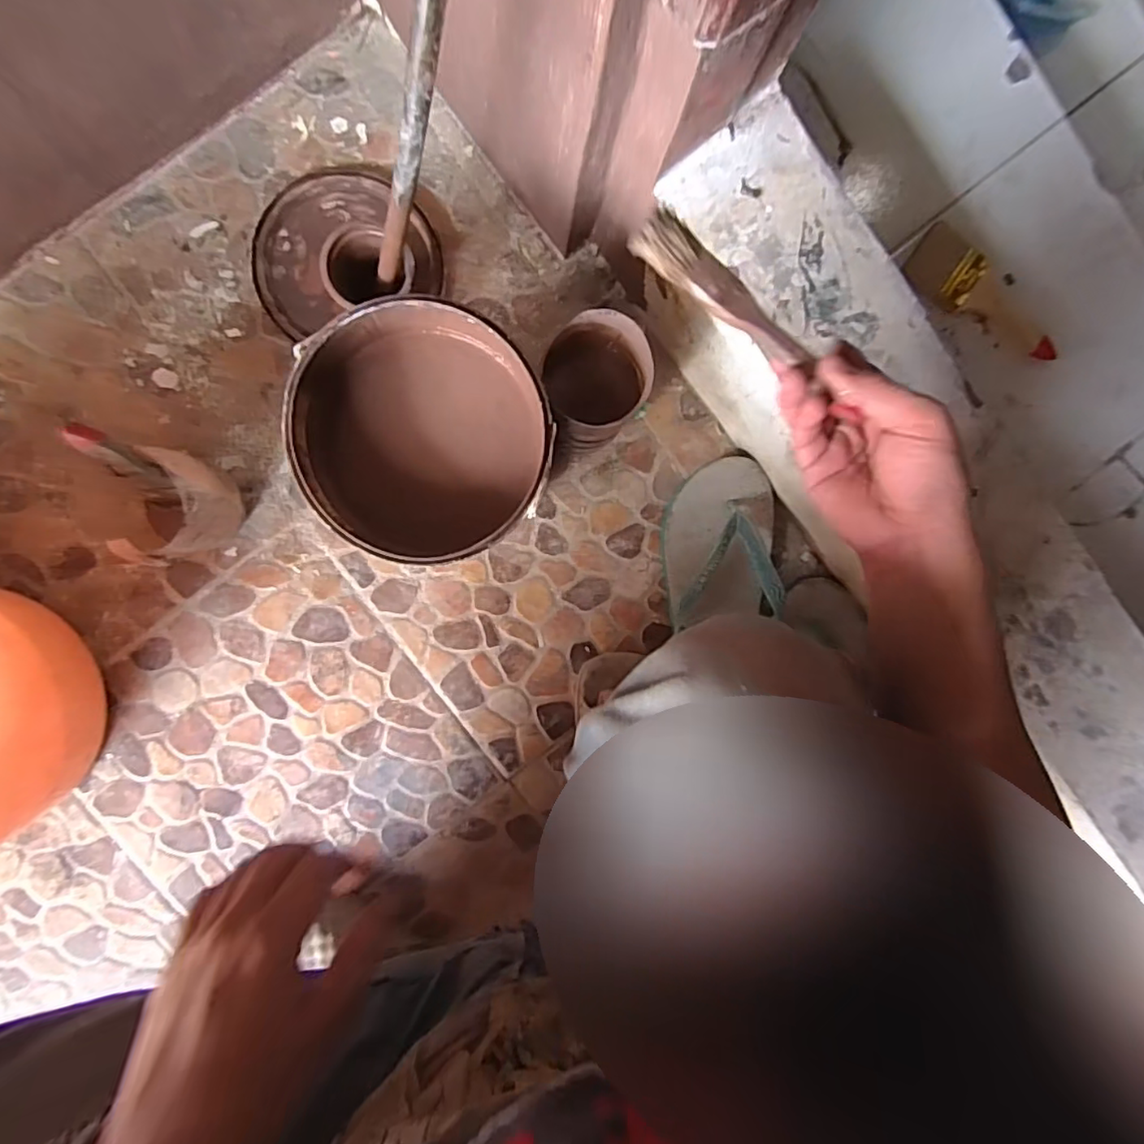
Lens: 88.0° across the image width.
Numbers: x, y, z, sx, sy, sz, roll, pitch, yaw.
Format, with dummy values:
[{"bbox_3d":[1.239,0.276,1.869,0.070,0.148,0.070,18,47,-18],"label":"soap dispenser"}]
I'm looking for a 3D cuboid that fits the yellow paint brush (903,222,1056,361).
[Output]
[{"bbox_3d":[0.395,-0.260,0.564,0.164,0.022,0.053,30,92,-5],"label":"yellow paint brush"}]

